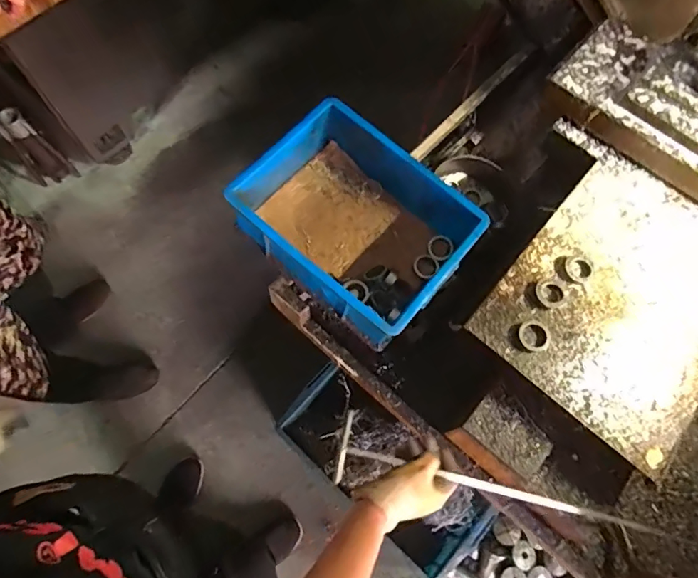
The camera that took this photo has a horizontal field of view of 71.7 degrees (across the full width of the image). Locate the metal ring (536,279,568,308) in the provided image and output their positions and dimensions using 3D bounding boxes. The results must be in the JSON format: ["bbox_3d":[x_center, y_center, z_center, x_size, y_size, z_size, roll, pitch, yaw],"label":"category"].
[{"bbox_3d":[0.307,0.005,0.724,0.049,0.013,0.043,-25,71,-12],"label":"metal ring"}]

